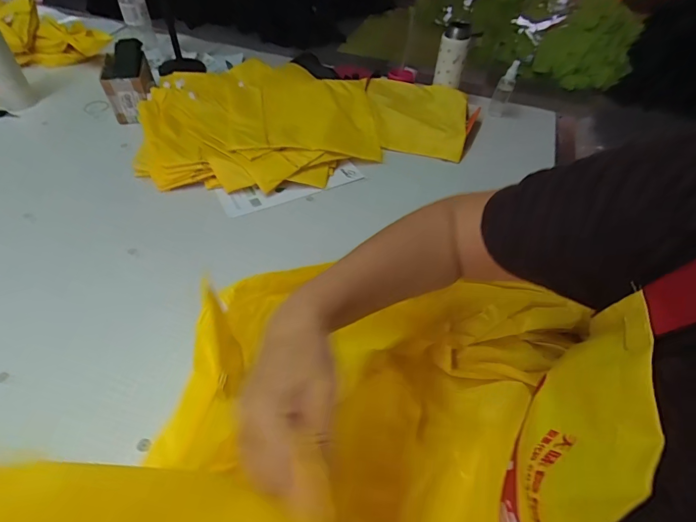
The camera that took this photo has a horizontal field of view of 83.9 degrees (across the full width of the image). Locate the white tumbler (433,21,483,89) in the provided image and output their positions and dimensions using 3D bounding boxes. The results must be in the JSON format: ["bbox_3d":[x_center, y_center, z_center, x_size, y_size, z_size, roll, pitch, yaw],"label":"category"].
[{"bbox_3d":[0.273,-0.526,1.004,0.080,0.150,0.061,1,49,-4],"label":"white tumbler"}]

